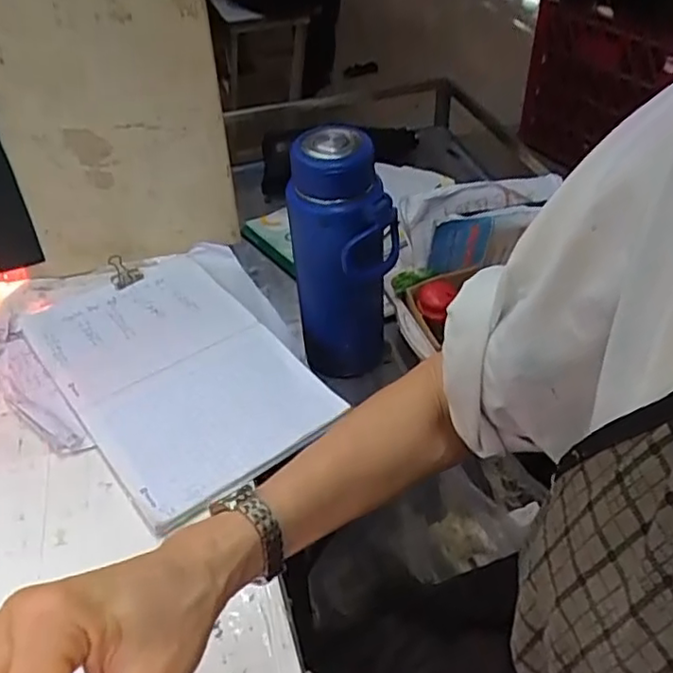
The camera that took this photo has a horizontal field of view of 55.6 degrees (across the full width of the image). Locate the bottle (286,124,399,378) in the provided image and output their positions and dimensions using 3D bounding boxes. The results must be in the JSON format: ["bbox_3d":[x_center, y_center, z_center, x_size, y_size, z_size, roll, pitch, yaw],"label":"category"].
[{"bbox_3d":[0.008,-0.069,0.690,0.111,0.281,0.091,-1,44,1],"label":"bottle"}]

